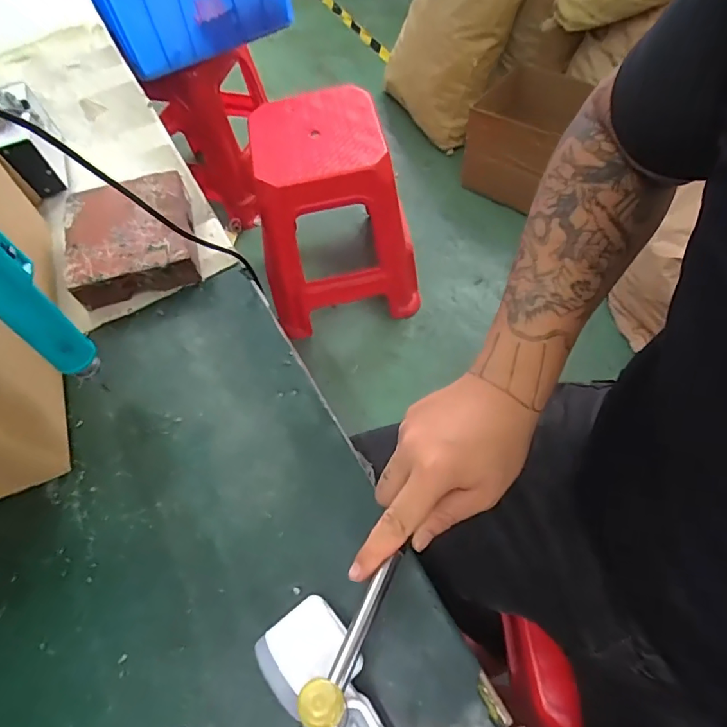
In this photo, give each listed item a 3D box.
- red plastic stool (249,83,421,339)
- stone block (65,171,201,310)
[{"bbox_3d":[-0.077,-0.348,1.260,0.365,0.486,0.301,-17,61,-4],"label":"red plastic stool"},{"bbox_3d":[-0.260,-0.141,0.572,0.130,0.054,0.147,-18,59,-6],"label":"stone block"}]

